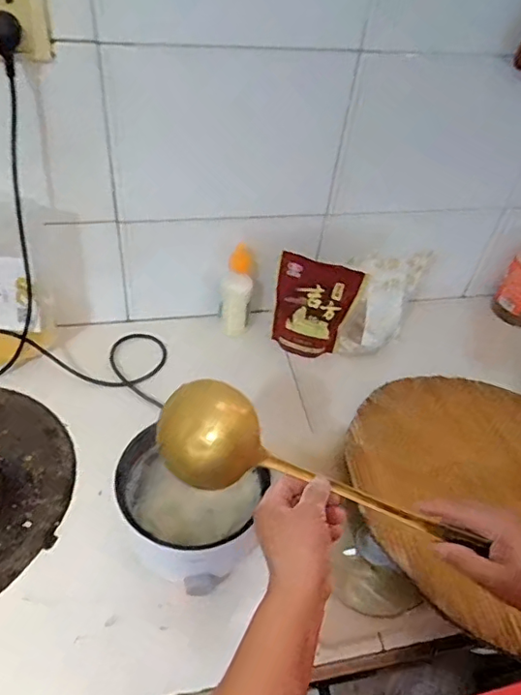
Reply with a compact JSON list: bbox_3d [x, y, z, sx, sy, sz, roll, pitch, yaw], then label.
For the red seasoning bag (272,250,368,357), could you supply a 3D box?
[{"bbox_3d":[0.086,-0.062,0.885,0.125,0.185,0.034,8,48,1],"label":"red seasoning bag"}]

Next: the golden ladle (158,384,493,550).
[{"bbox_3d":[0.042,0.120,0.522,0.290,0.046,0.083,24,49,1],"label":"golden ladle"}]

